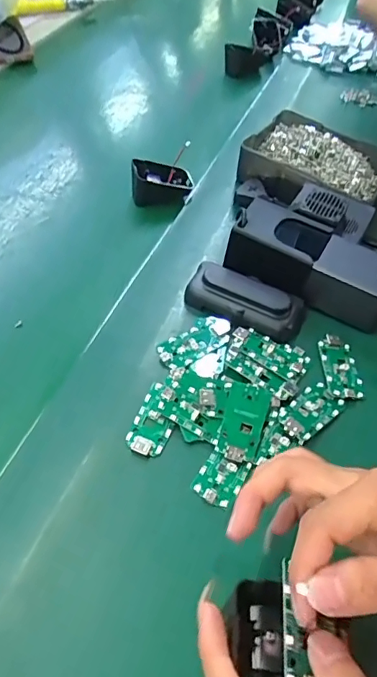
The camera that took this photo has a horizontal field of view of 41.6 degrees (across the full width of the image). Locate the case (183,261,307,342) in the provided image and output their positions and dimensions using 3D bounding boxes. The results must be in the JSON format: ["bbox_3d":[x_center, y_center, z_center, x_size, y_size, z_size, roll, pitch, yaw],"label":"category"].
[{"bbox_3d":[0.051,-0.034,0.454,0.106,0.030,0.046,22,54,17],"label":"case"}]

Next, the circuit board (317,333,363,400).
[{"bbox_3d":[0.131,0.023,0.427,0.029,0.005,0.061,-2,51,-2],"label":"circuit board"}]

